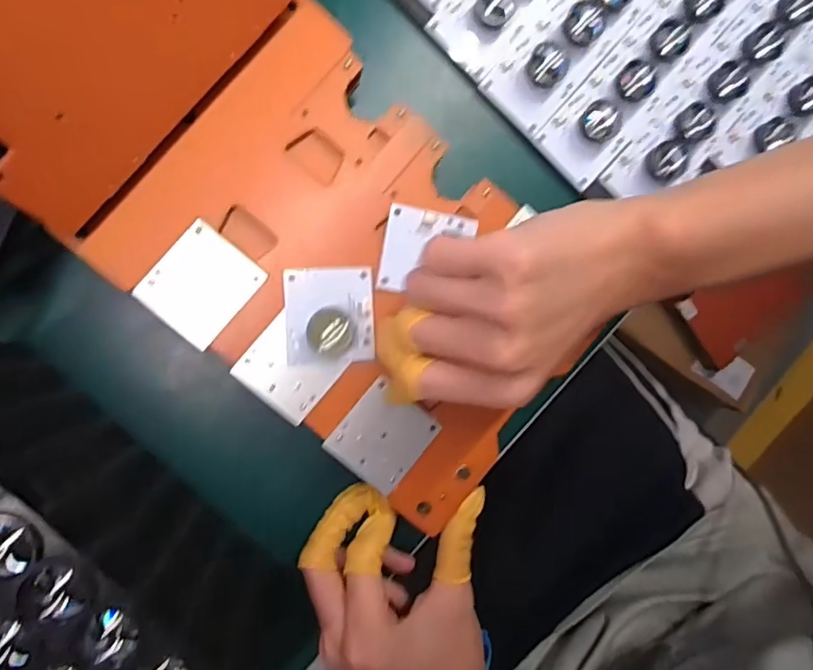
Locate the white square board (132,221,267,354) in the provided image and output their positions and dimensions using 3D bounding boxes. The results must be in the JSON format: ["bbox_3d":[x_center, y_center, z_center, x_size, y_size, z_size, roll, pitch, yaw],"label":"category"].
[{"bbox_3d":[-0.102,-0.025,0.276,0.044,0.004,0.050,41,86,-7],"label":"white square board"}]

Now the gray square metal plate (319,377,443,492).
[{"bbox_3d":[-0.012,0.053,0.292,0.043,0.004,0.046,39,86,-8],"label":"gray square metal plate"}]

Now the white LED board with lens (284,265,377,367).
[{"bbox_3d":[-0.038,-0.010,0.280,0.045,0.014,0.048,-3,92,-8],"label":"white LED board with lens"}]

